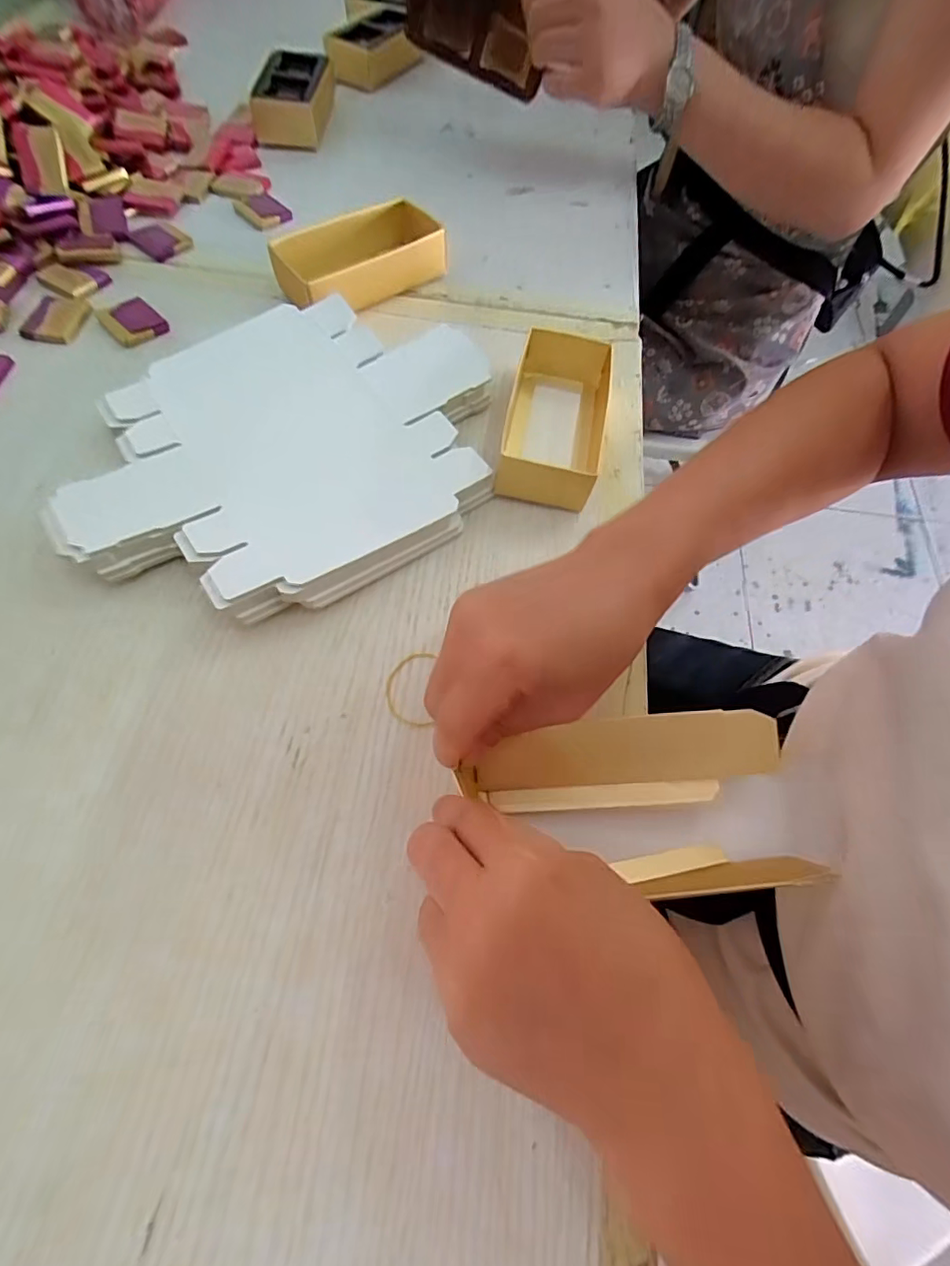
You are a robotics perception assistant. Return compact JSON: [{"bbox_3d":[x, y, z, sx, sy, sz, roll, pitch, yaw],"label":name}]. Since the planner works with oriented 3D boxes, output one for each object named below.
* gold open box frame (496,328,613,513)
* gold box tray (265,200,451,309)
[{"bbox_3d":[0.050,-0.132,0.327,0.059,0.031,0.117,13,64,2],"label":"gold open box frame"},{"bbox_3d":[-0.083,-0.270,0.386,0.119,0.034,0.062,-34,71,-18],"label":"gold box tray"}]

